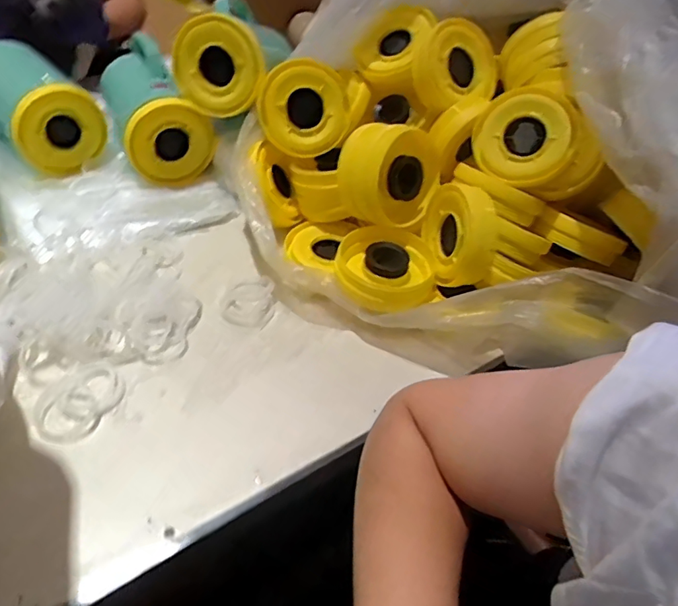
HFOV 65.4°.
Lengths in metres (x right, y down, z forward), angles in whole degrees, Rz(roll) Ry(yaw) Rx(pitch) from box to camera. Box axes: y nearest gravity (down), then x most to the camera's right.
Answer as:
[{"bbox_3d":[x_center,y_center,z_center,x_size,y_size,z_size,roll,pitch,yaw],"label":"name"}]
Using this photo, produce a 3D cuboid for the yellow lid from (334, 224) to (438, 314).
[{"bbox_3d":[0.064,-0.047,0.747,0.141,0.060,0.139,4,44,-4],"label":"yellow lid"}]

